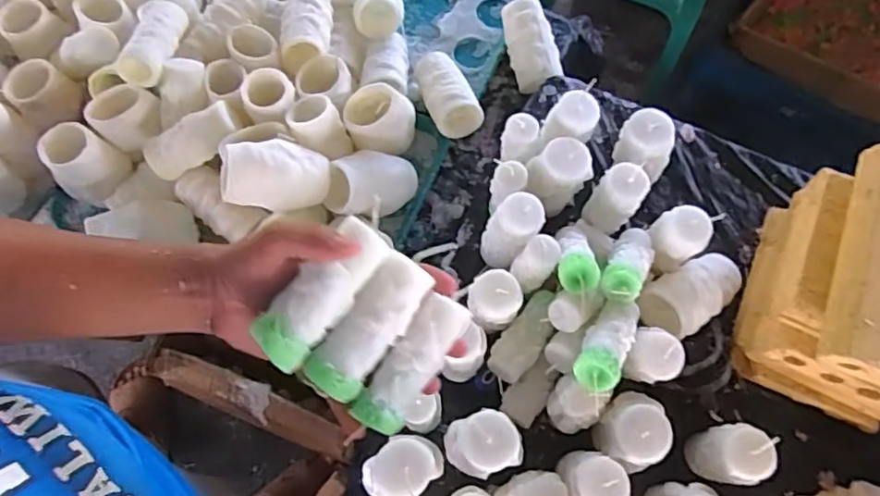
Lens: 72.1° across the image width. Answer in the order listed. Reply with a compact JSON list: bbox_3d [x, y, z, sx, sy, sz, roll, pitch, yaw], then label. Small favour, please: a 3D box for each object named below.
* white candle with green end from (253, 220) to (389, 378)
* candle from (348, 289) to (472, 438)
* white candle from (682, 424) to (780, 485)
[{"bbox_3d":[-0.076,0.030,0.397,0.036,0.033,0.103,40,85,14],"label":"white candle with green end"},{"bbox_3d":[-0.019,0.082,0.426,0.034,0.025,0.104,35,87,12],"label":"candle"},{"bbox_3d":[0.283,0.204,0.600,0.050,0.105,0.056,-7,71,-2],"label":"white candle"}]

